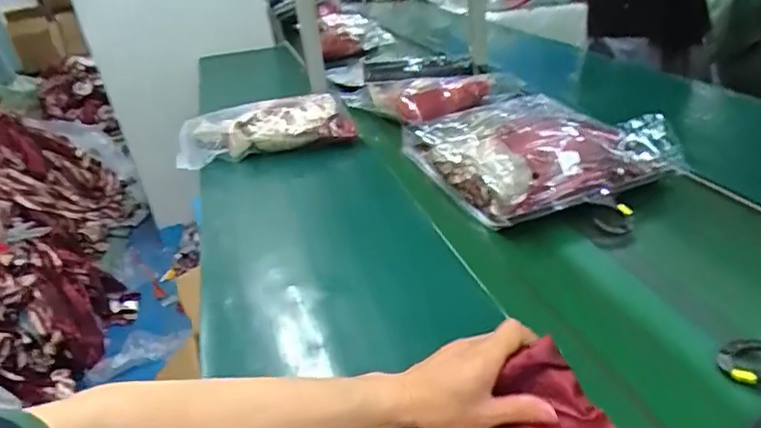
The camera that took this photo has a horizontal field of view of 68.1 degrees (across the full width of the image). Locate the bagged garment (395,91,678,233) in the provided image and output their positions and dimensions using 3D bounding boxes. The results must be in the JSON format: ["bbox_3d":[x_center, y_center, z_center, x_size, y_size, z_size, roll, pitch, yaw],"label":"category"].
[{"bbox_3d":[0.232,-0.120,0.925,0.280,0.087,0.382,-15,29,-15],"label":"bagged garment"}]

